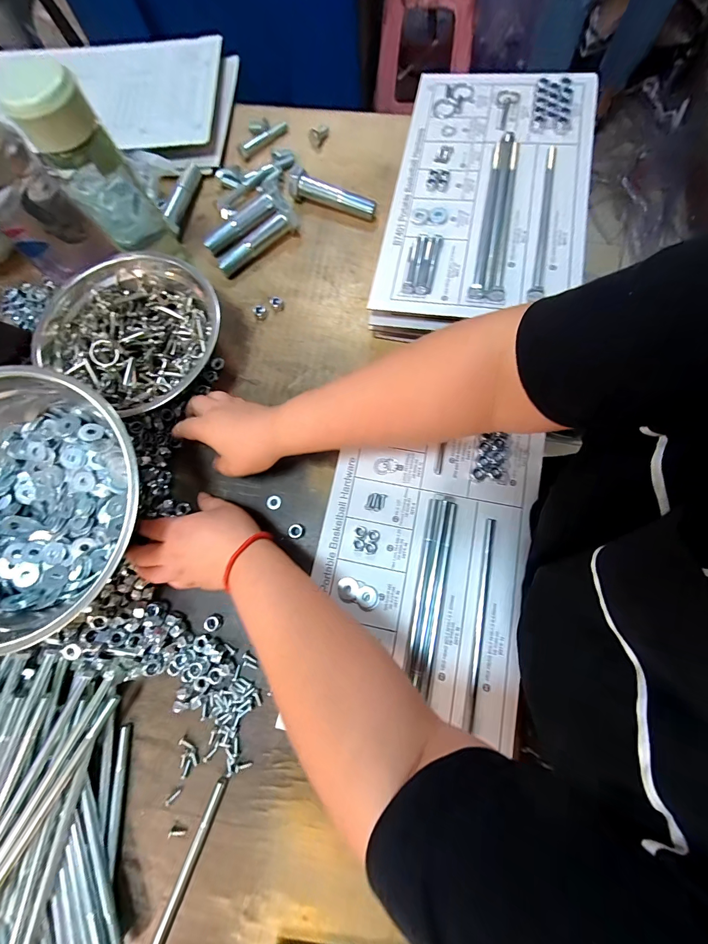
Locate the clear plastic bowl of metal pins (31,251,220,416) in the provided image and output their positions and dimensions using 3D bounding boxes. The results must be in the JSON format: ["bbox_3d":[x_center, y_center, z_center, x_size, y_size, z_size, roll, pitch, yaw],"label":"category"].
[{"bbox_3d":[-0.262,-0.173,0.426,0.212,0.049,0.180,29,79,10],"label":"clear plastic bowl of metal pins"}]

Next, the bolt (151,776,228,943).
[{"bbox_3d":[-0.167,0.398,0.316,0.011,0.009,0.218,21,77,8],"label":"bolt"}]

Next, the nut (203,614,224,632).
[{"bbox_3d":[-0.150,0.161,0.374,0.019,0.009,0.016,-33,76,-6],"label":"nut"}]

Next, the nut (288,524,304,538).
[{"bbox_3d":[-0.065,0.066,0.391,0.015,0.009,0.016,-1,75,3],"label":"nut"}]

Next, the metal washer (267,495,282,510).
[{"bbox_3d":[-0.093,0.035,0.404,0.017,0.004,0.016,-1,75,3],"label":"metal washer"}]

